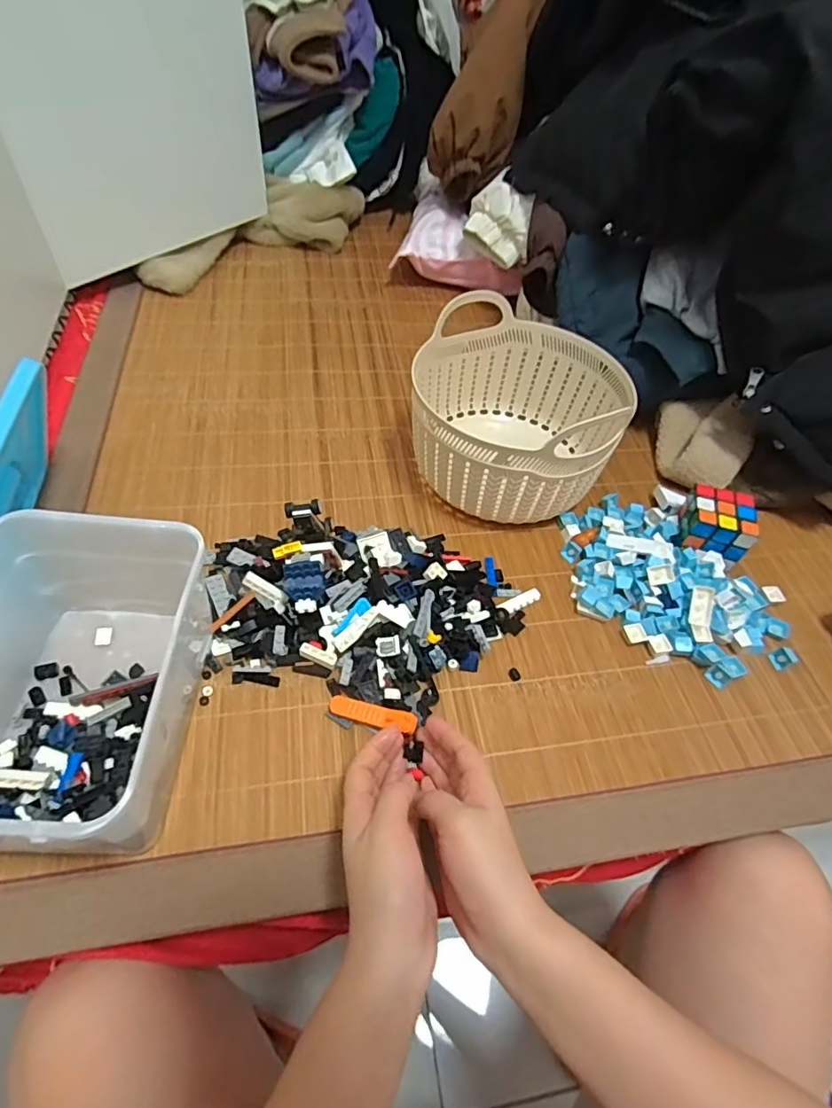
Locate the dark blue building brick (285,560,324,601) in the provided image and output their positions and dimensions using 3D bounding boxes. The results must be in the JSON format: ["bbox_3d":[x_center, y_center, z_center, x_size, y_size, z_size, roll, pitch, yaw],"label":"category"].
[{"bbox_3d":[-0.094,0.022,0.469,0.031,0.012,0.031,-7,54,-11],"label":"dark blue building brick"}]

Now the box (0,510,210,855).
[{"bbox_3d":[-0.237,0.093,0.392,0.152,0.124,0.208,3,52,-4],"label":"box"}]

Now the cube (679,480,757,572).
[{"bbox_3d":[0.308,-0.029,0.575,0.058,0.059,0.065,18,53,8],"label":"cube"}]

